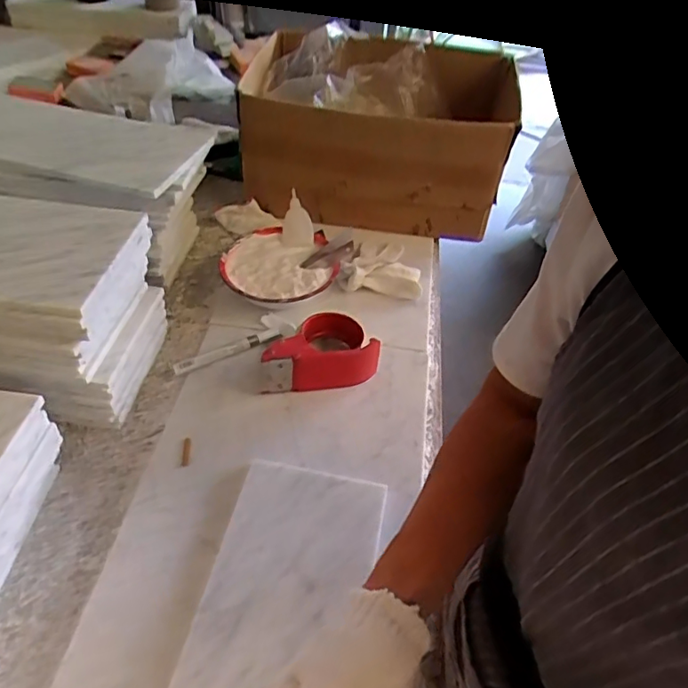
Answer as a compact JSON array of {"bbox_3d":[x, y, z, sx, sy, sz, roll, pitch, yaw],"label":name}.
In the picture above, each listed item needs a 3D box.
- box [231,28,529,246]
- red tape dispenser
[{"bbox_3d":[0.050,-0.342,0.930,0.380,0.209,0.303,6,47,2],"label":"box"},{"bbox_3d":[-0.031,0.009,0.707,0.140,0.061,0.078,-8,48,-11],"label":"red tape dispenser"}]

